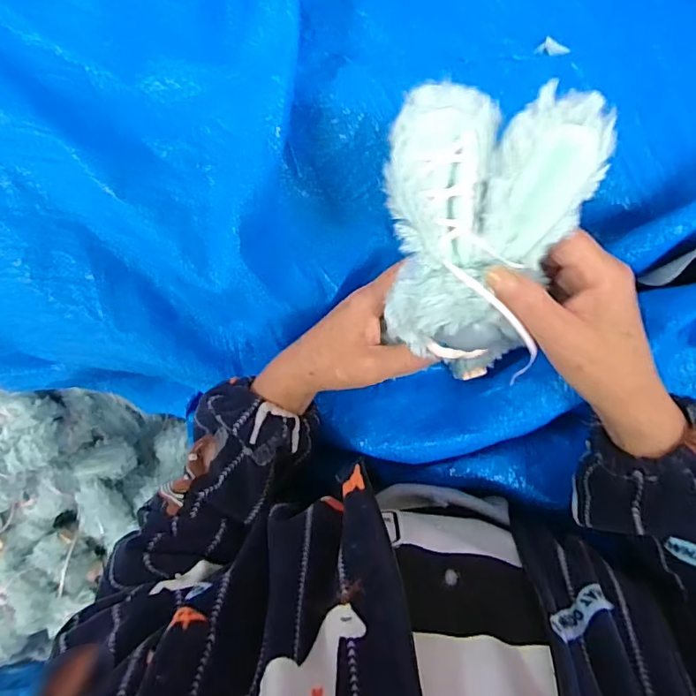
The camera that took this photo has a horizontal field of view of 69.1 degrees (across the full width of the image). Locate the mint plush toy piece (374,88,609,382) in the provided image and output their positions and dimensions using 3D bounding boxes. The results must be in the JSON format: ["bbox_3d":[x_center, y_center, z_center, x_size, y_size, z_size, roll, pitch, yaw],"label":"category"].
[{"bbox_3d":[0.075,-0.062,0.292,0.099,0.065,0.154,10,120,10],"label":"mint plush toy piece"}]

